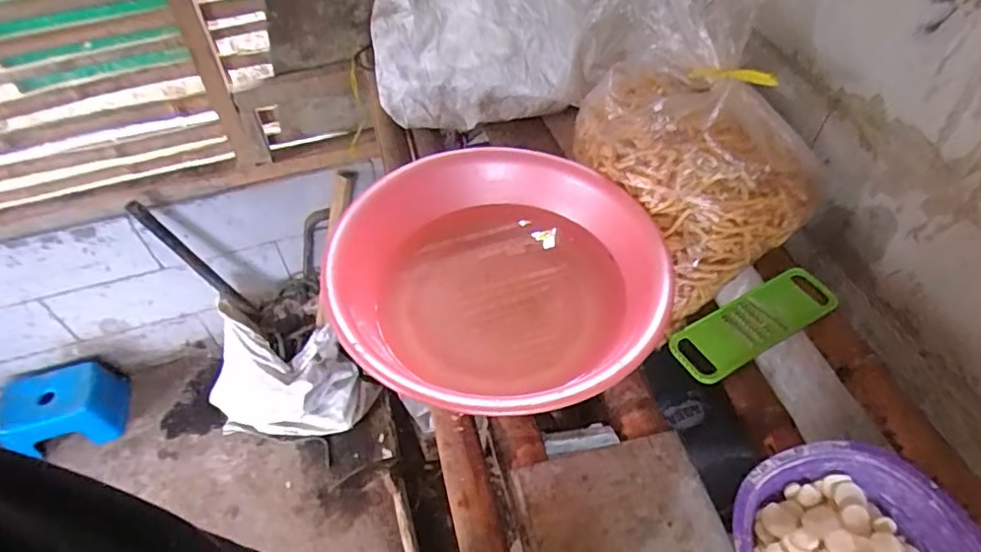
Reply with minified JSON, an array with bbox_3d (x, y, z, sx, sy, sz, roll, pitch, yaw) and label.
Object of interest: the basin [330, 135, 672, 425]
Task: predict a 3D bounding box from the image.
[{"bbox_3d":[0.010,0.015,0.744,0.396,0.156,0.403,0,50,1],"label":"basin"}]

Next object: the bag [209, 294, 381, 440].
[{"bbox_3d":[-0.555,0.275,1.558,0.435,0.312,0.206,-1,50,0],"label":"bag"}]

